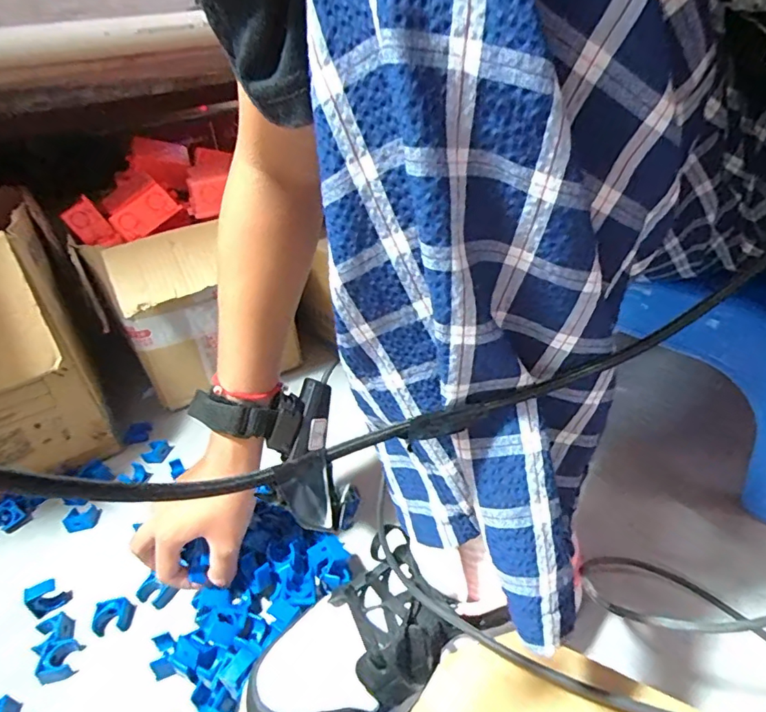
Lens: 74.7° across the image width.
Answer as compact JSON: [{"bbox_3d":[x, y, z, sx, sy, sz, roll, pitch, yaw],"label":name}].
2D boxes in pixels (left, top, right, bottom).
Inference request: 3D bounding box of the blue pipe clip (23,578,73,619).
[{"bbox_3d":[-0.294,0.215,0.443,0.030,0.037,0.012,-30,38,-32],"label":"blue pipe clip"}]

